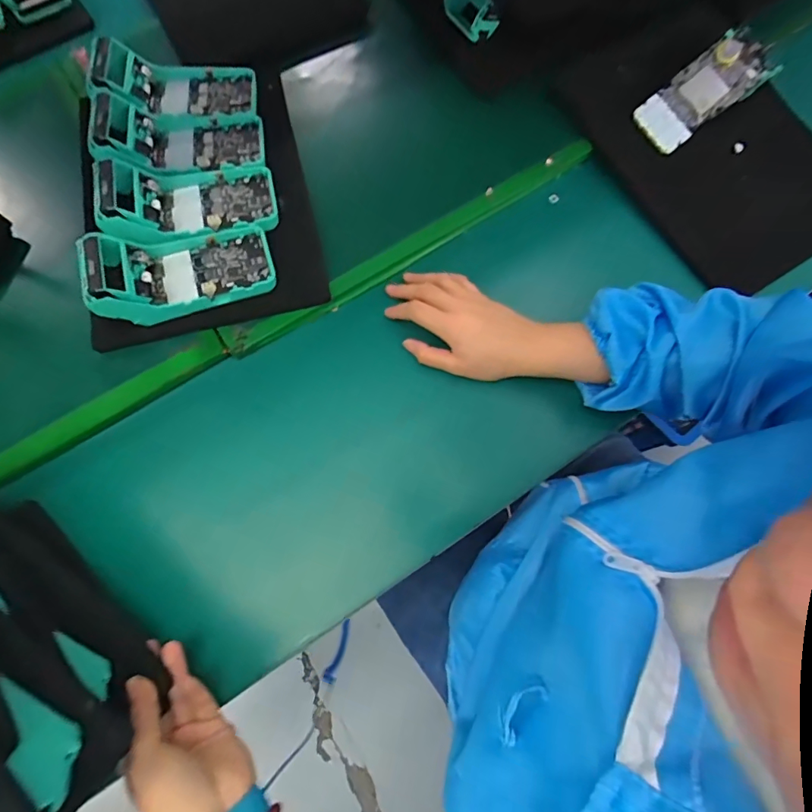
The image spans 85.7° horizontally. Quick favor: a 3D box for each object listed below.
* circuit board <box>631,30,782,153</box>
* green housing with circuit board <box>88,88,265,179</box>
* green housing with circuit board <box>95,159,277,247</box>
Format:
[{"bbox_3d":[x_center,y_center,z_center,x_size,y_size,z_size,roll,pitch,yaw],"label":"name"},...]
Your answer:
[{"bbox_3d":[0.356,-0.375,0.520,0.155,0.018,0.067,-36,94,8],"label":"circuit board"},{"bbox_3d":[-0.245,-0.297,0.477,0.164,0.056,0.095,-4,73,-1],"label":"green housing with circuit board"},{"bbox_3d":[-0.227,-0.224,0.457,0.167,0.056,0.089,-16,74,-4],"label":"green housing with circuit board"}]

